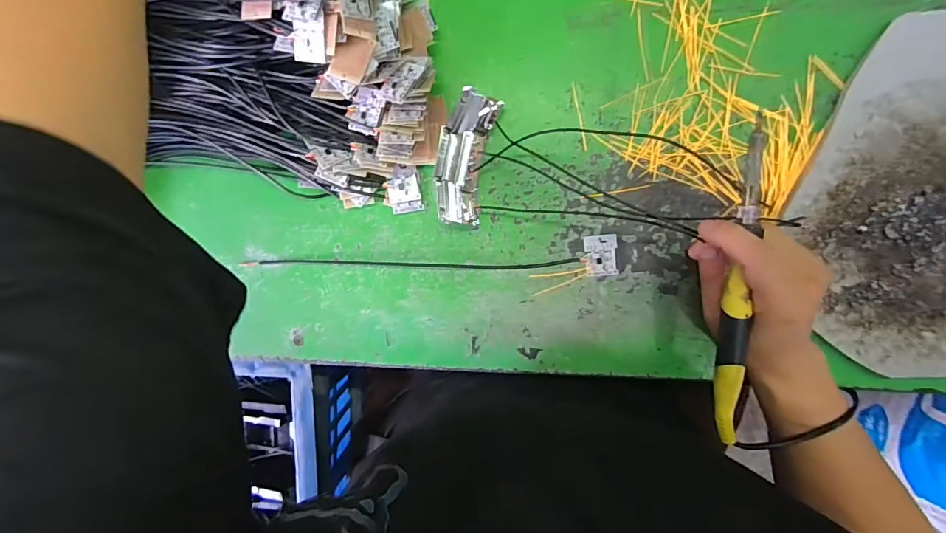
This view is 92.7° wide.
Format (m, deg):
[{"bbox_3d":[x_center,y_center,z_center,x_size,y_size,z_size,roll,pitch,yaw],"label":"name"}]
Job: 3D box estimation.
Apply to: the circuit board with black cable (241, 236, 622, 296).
[{"bbox_3d":[-0.038,0.006,0.372,0.307,0.004,0.041,-4,95,7],"label":"circuit board with black cable"}]

